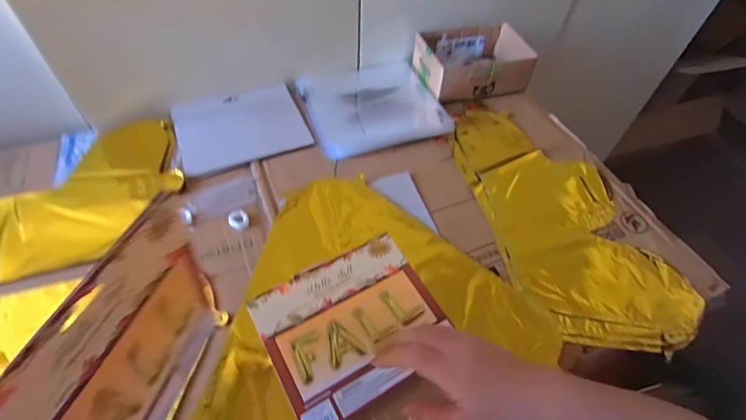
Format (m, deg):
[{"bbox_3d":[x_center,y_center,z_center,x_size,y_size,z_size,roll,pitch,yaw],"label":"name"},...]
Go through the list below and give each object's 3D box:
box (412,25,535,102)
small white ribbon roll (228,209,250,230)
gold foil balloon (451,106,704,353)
[{"bbox_3d":[0.183,-0.271,0.744,0.191,0.071,0.142,-12,53,-13],"label":"box"},{"bbox_3d":[-0.178,0.014,0.537,0.025,0.013,0.026,2,51,-2],"label":"small white ribbon roll"},{"bbox_3d":[0.262,-0.003,0.590,0.224,0.039,0.425,-11,54,-11],"label":"gold foil balloon"}]

